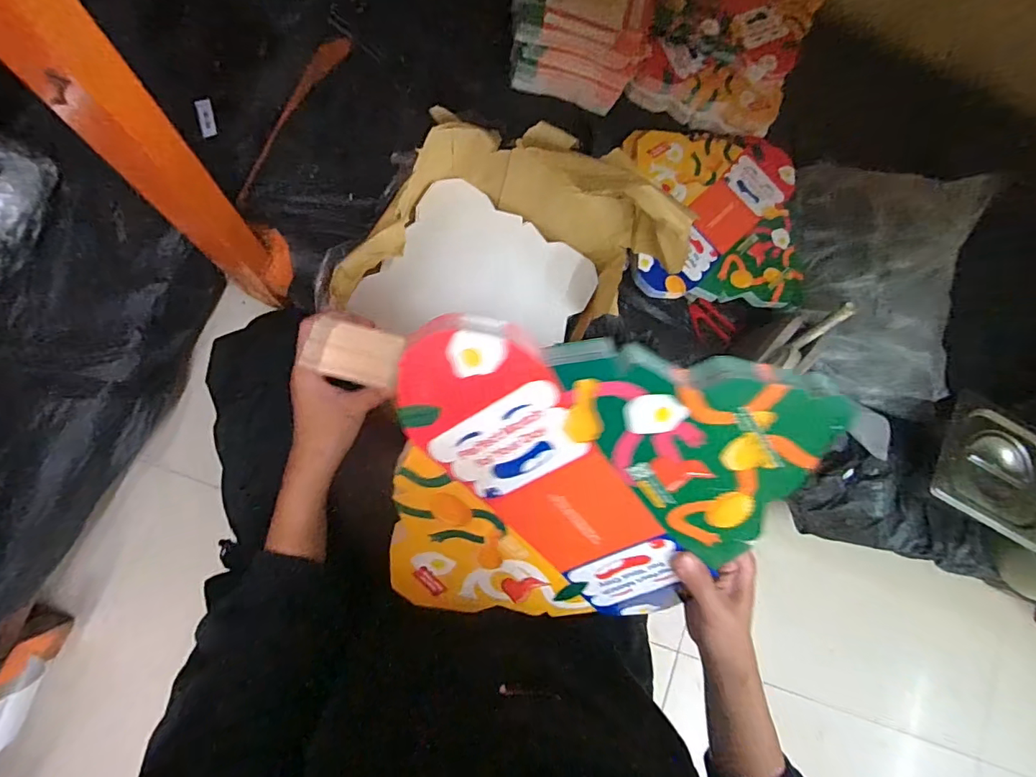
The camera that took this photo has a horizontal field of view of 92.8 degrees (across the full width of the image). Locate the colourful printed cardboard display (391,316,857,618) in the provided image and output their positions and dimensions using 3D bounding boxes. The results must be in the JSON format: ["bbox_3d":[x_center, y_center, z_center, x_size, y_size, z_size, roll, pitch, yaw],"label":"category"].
[{"bbox_3d":[0.044,0.078,0.330,0.244,0.018,0.234,9,123,-1],"label":"colourful printed cardboard display"}]

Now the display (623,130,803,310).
[{"bbox_3d":[0.290,-0.253,0.721,0.252,0.027,0.263,-1,81,-7],"label":"display"}]

